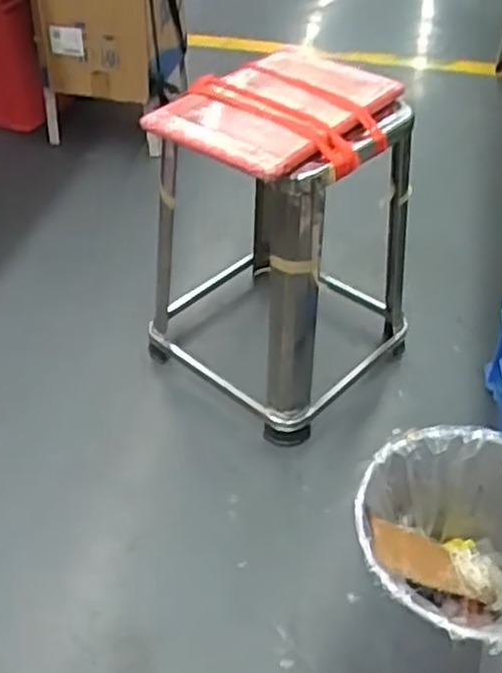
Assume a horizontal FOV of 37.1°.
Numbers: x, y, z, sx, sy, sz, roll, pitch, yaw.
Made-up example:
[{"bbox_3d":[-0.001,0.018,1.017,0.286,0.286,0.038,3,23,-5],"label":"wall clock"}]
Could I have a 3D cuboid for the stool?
[{"bbox_3d":[0.044,-0.174,1.267,0.380,0.509,0.390,31,50,28],"label":"stool"}]

